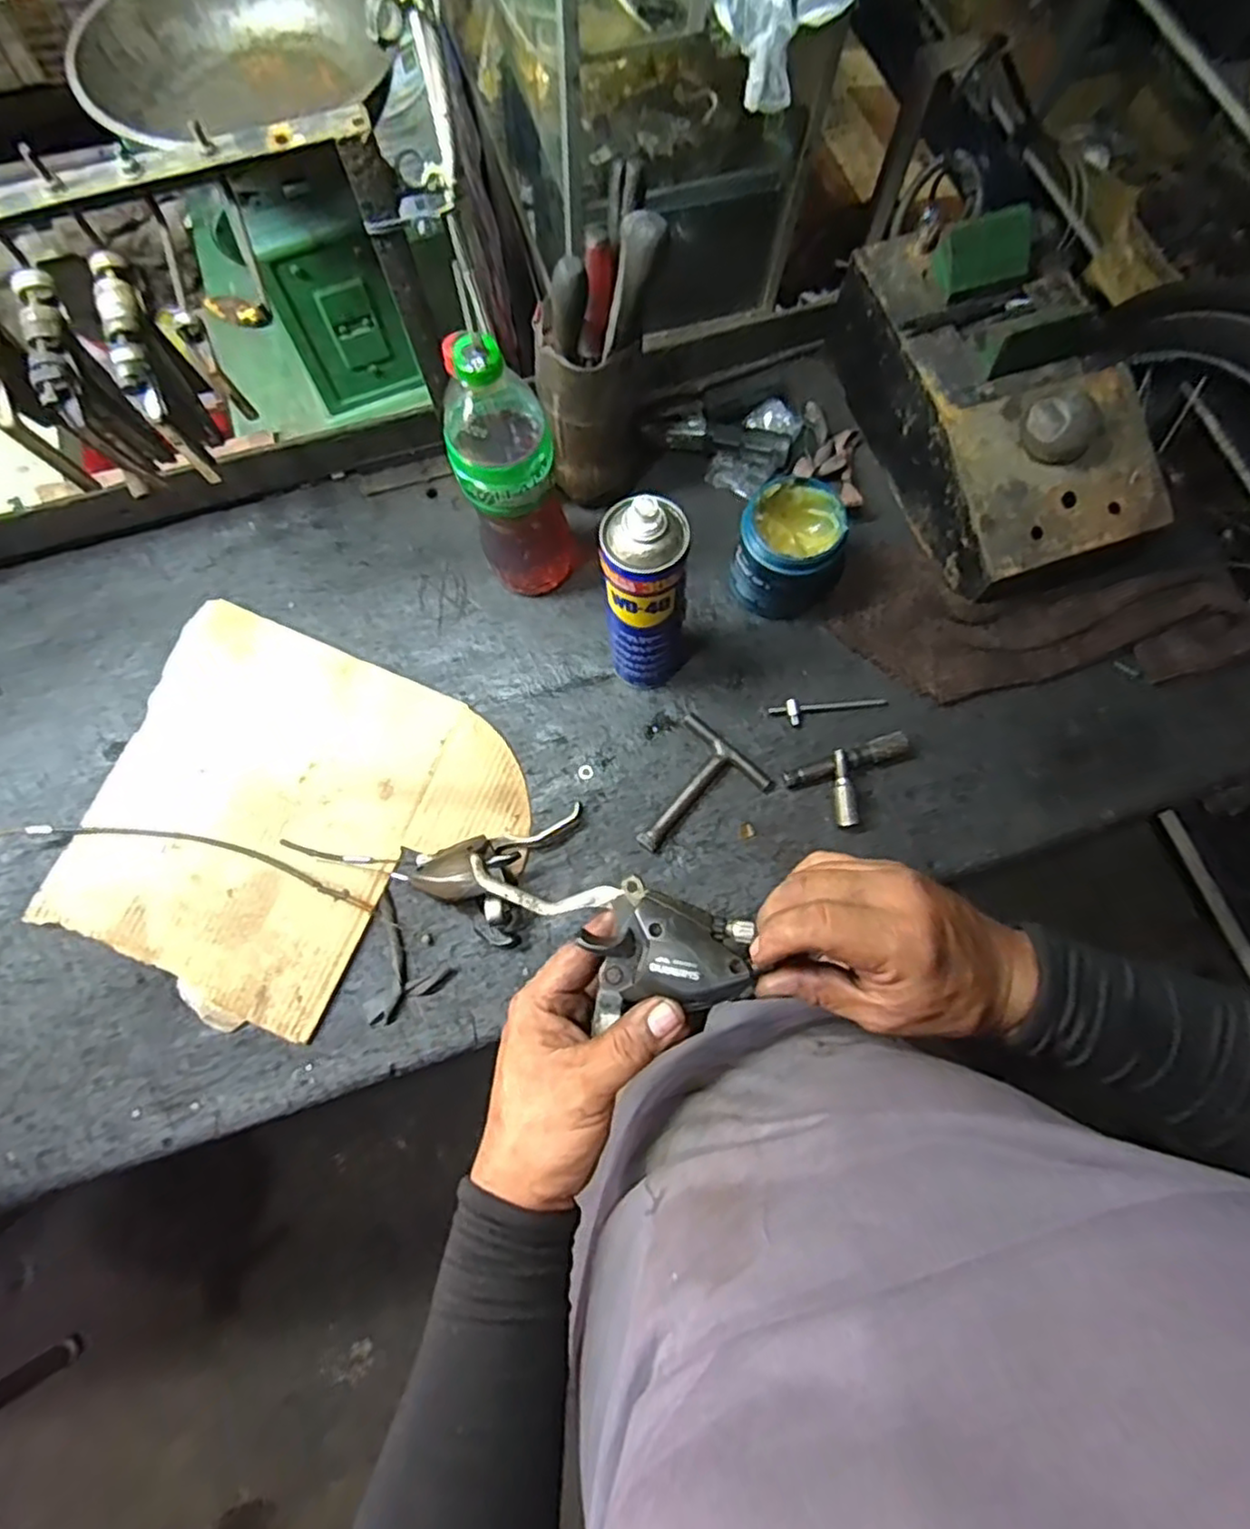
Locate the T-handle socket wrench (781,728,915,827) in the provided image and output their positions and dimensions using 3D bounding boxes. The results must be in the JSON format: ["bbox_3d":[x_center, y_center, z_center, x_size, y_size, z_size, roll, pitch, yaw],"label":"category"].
[{"bbox_3d":[0.212,0.016,0.645,0.115,0.025,0.064,-21,76,-7],"label":"T-handle socket wrench"}]

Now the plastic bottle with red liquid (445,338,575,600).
[{"bbox_3d":[-0.091,-0.230,0.581,0.078,0.276,0.073,-14,76,-5],"label":"plastic bottle with red liquid"}]

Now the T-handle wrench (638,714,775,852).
[{"bbox_3d":[0.060,0.029,0.645,0.096,0.018,0.124,41,78,9],"label":"T-handle wrench"}]

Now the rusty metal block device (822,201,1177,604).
[{"bbox_3d":[0.352,-0.343,0.673,0.177,0.148,0.337,-19,76,-6],"label":"rusty metal block device"}]

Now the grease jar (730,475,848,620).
[{"bbox_3d":[0.157,-0.199,0.660,0.095,0.097,0.091,0,75,-1],"label":"grease jar"}]

